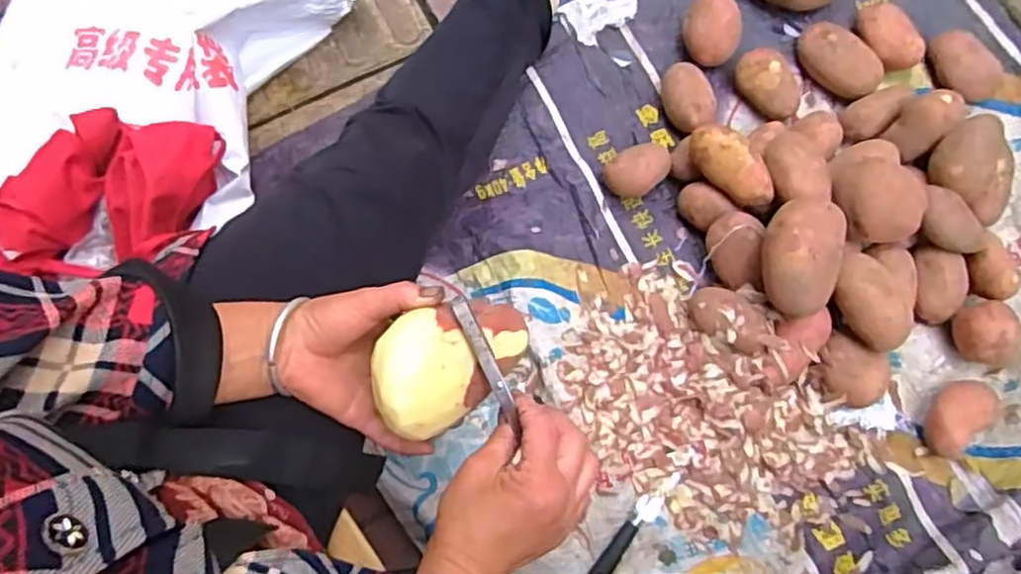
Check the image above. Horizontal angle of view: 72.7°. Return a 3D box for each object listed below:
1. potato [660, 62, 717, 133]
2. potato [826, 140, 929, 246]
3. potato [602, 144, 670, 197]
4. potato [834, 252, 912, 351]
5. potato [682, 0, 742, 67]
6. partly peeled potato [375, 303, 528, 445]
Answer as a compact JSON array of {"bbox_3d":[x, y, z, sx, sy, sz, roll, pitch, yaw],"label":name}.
[{"bbox_3d":[0.224,-0.239,0.880,0.060,0.048,0.093,-15,76,-2],"label":"potato"},{"bbox_3d":[0.406,-0.113,0.782,0.090,0.066,0.122,-6,76,1],"label":"potato"},{"bbox_3d":[0.157,-0.142,0.853,0.076,0.044,0.058,-32,77,-5],"label":"potato"},{"bbox_3d":[0.394,0.016,0.763,0.062,0.056,0.110,-21,77,-3],"label":"potato"},{"bbox_3d":[0.258,-0.328,0.893,0.075,0.058,0.087,23,78,7],"label":"potato"},{"bbox_3d":[-0.048,0.049,0.484,0.132,0.062,0.077,-31,106,-46],"label":"partly peeled potato"}]

